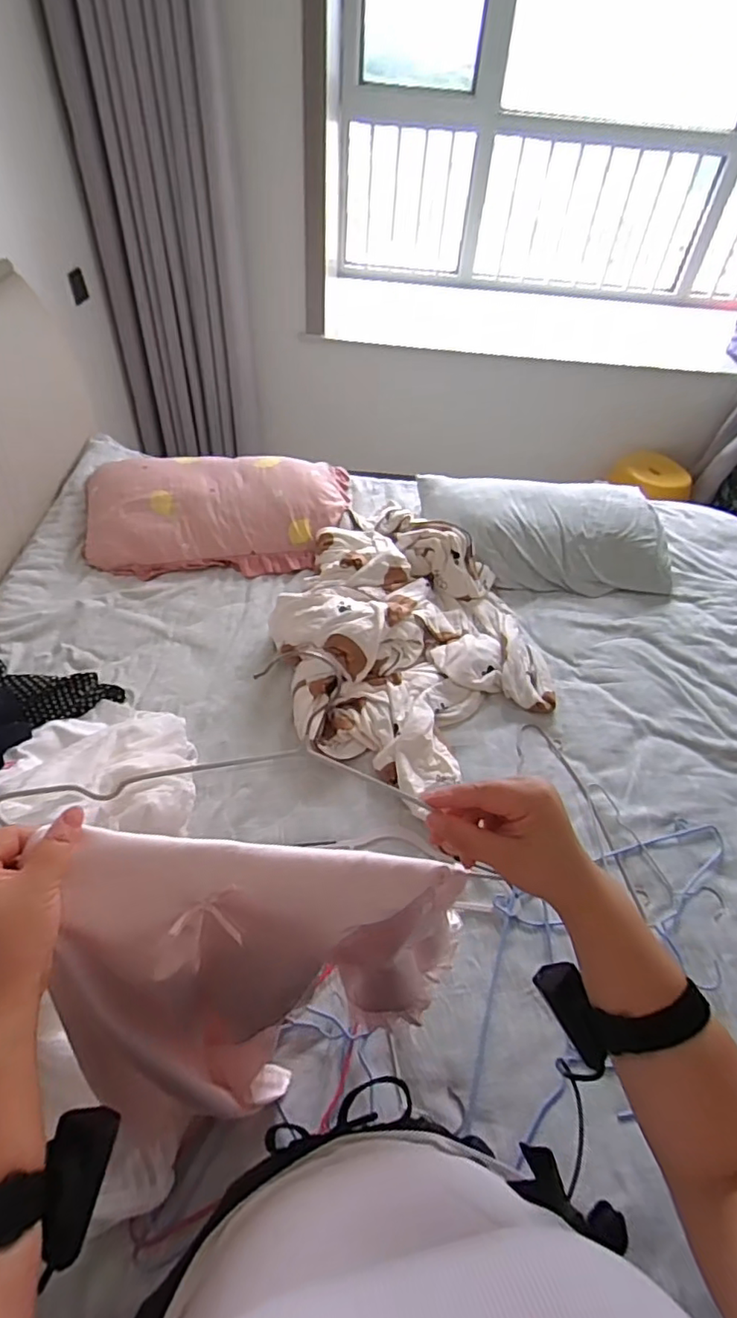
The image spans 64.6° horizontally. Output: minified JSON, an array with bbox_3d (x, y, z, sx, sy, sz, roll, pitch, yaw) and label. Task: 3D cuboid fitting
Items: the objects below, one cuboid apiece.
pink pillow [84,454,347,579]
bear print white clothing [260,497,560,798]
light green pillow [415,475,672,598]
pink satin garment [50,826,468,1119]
[{"bbox_3d":[-0.370,-0.389,1.516,0.688,0.122,0.384,-6,49,-10],"label":"pink pillow"},{"bbox_3d":[0.083,-0.087,1.281,0.572,0.132,0.774,-11,50,-14],"label":"bear print white clothing"},{"bbox_3d":[0.479,-0.349,1.556,0.645,0.120,0.380,-1,48,-6],"label":"light green pillow"},{"bbox_3d":[-0.094,0.333,0.562,0.332,0.495,0.115,0,48,-4],"label":"pink satin garment"}]

